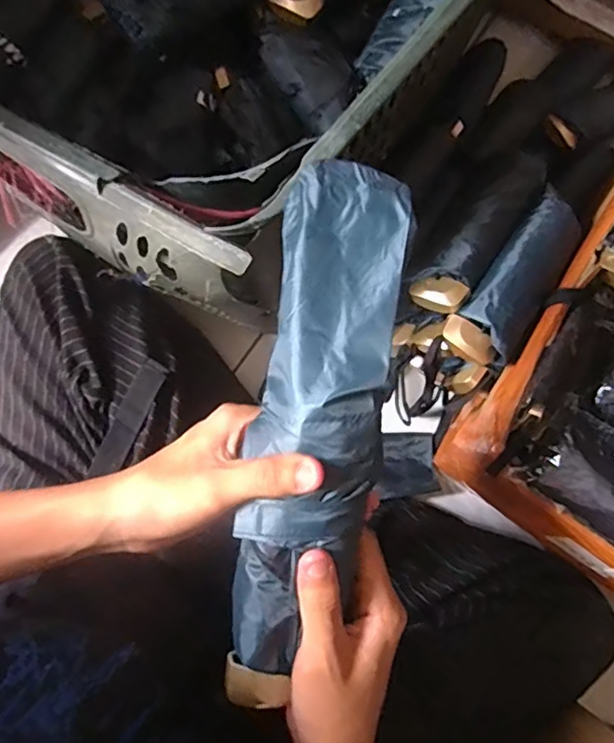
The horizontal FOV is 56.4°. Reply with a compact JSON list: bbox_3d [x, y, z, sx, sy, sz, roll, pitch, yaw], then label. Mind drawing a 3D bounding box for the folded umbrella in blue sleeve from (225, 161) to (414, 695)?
[{"bbox_3d":[0.004,0.033,0.293,0.066,0.037,0.280,11,89,1],"label":"folded umbrella in blue sleeve"}]

